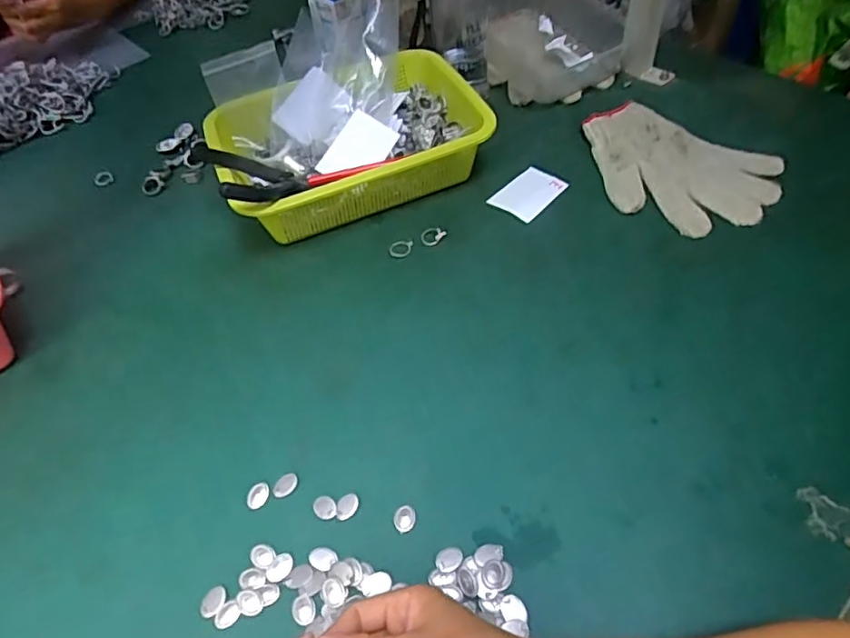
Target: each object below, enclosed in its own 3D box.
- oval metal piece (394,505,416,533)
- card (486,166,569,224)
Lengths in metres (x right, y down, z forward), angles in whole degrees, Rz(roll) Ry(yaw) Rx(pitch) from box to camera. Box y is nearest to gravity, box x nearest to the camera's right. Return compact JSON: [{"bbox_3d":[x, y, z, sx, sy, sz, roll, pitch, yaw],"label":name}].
[{"bbox_3d":[-0.014,0.138,0.416,0.015,0.004,0.017,-5,51,1],"label":"oval metal piece"},{"bbox_3d":[0.109,-0.131,0.625,0.073,0.004,0.054,-39,58,-24],"label":"card"}]

